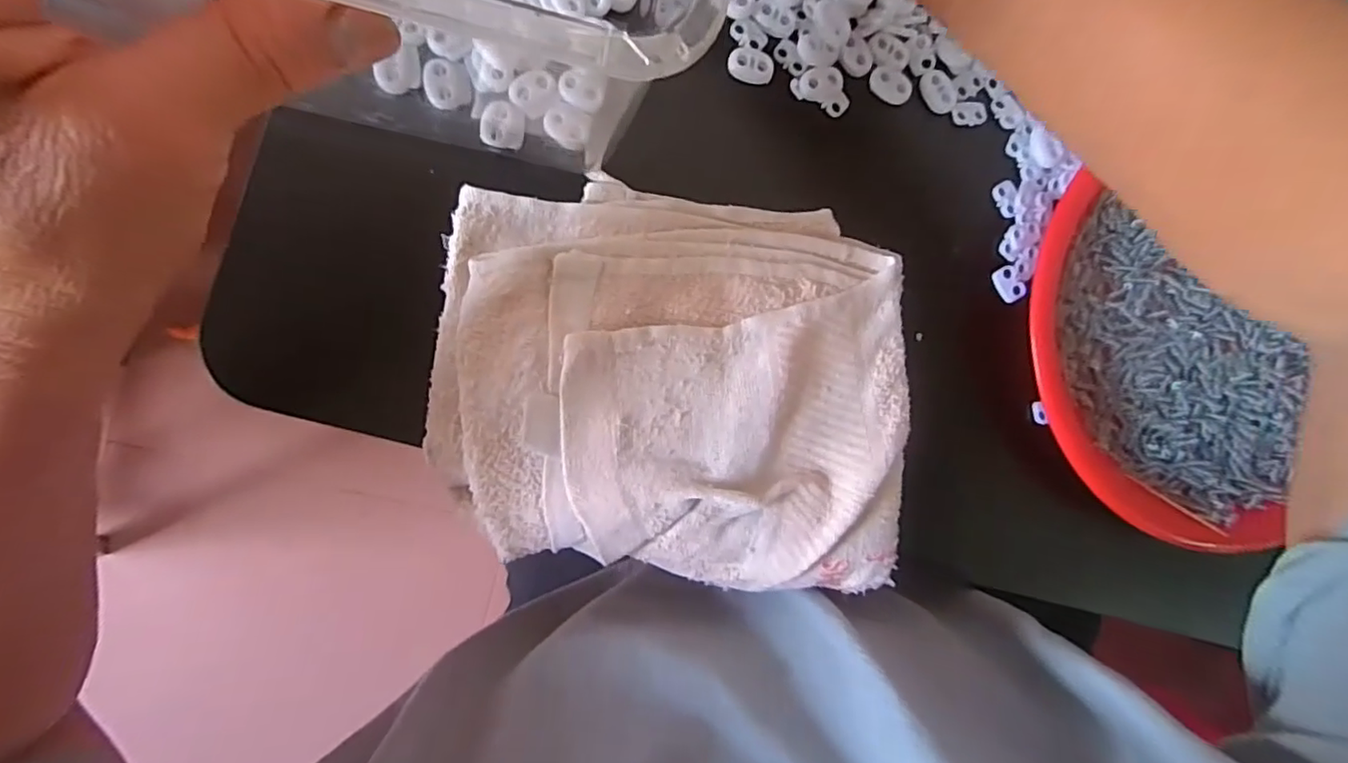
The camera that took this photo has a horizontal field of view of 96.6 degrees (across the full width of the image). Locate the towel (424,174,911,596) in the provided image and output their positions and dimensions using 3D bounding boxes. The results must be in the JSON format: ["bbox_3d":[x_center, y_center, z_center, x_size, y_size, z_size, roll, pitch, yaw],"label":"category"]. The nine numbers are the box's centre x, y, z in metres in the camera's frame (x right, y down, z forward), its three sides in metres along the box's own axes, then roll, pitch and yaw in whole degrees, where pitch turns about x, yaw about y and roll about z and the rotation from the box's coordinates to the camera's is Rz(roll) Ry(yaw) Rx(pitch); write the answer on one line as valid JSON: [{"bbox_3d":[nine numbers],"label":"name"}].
[{"bbox_3d":[0.004,0.002,0.271,0.211,0.022,0.172,7,87,-9],"label":"towel"}]

